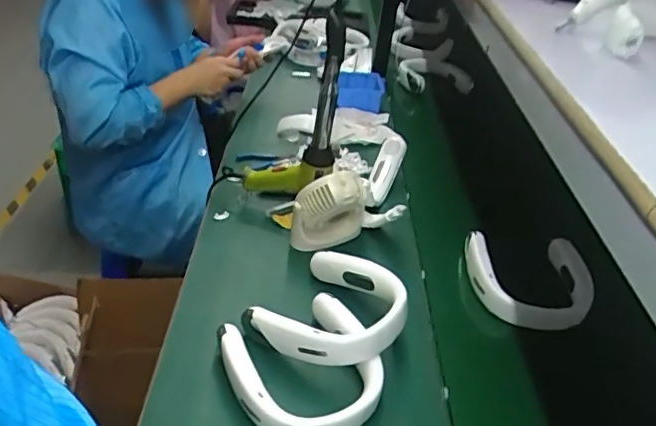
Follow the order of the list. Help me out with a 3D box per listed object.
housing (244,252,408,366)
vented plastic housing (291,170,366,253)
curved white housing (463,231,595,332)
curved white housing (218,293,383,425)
[{"bbox_3d":[0.009,0.141,0.849,0.194,0.060,0.194,17,35,31],"label":"housing"},{"bbox_3d":[0.004,-0.009,1.008,0.124,0.149,0.085,8,35,1],"label":"vented plastic housing"},{"bbox_3d":[0.347,0.122,0.992,0.206,0.073,0.174,6,35,-2],"label":"curved white housing"},{"bbox_3d":[-0.035,0.207,0.780,0.194,0.058,0.198,5,35,-4],"label":"curved white housing"}]

